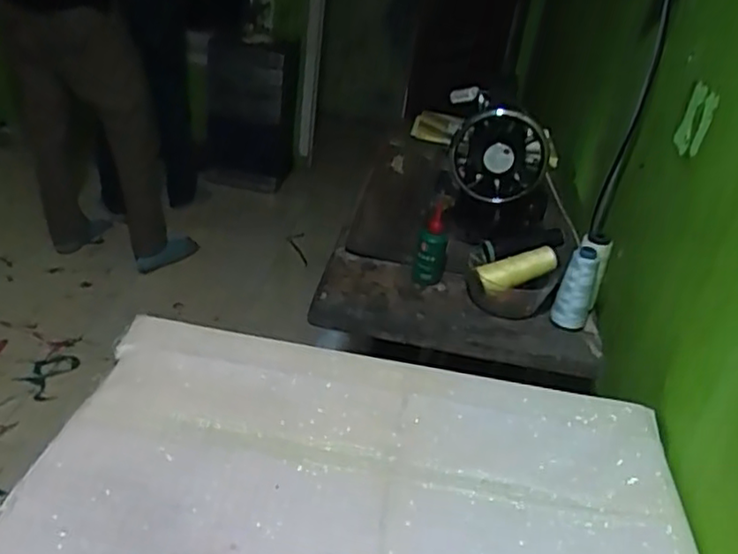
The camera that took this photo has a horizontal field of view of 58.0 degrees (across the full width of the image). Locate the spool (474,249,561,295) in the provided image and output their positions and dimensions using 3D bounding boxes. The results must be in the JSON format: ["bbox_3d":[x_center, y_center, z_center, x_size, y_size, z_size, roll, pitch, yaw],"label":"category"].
[{"bbox_3d":[0.205,-0.011,0.911,0.112,0.037,0.033,-19,33,-2],"label":"spool"}]

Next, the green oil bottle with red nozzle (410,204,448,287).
[{"bbox_3d":[0.088,-0.045,0.941,0.043,0.115,0.031,8,30,4],"label":"green oil bottle with red nozzle"}]

